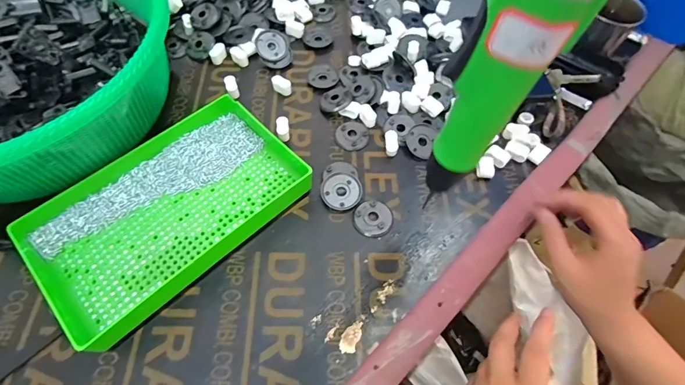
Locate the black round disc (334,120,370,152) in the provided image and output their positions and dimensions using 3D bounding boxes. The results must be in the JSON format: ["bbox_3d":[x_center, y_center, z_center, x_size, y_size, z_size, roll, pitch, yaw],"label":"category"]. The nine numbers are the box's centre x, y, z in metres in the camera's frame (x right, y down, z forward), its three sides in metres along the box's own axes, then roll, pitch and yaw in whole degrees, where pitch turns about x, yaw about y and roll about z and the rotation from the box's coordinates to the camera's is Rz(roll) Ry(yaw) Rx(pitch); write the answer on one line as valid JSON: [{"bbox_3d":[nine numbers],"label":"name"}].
[{"bbox_3d":[0.012,-0.068,0.437,0.040,0.006,0.041,1,63,-2],"label":"black round disc"}]

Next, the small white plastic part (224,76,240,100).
[{"bbox_3d":[-0.139,-0.131,0.462,0.014,0.017,0.026,-17,65,-11],"label":"small white plastic part"}]

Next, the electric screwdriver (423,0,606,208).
[{"bbox_3d":[0.080,-0.064,0.182,0.034,0.162,0.030,-19,62,-12],"label":"electric screwdriver"}]

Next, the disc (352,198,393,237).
[{"bbox_3d":[0.033,0.026,0.385,0.040,0.004,0.042,1,63,-2],"label":"disc"}]

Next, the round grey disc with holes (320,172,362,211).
[{"bbox_3d":[-0.001,-0.001,0.397,0.043,0.009,0.040,1,63,-2],"label":"round grey disc with holes"}]

